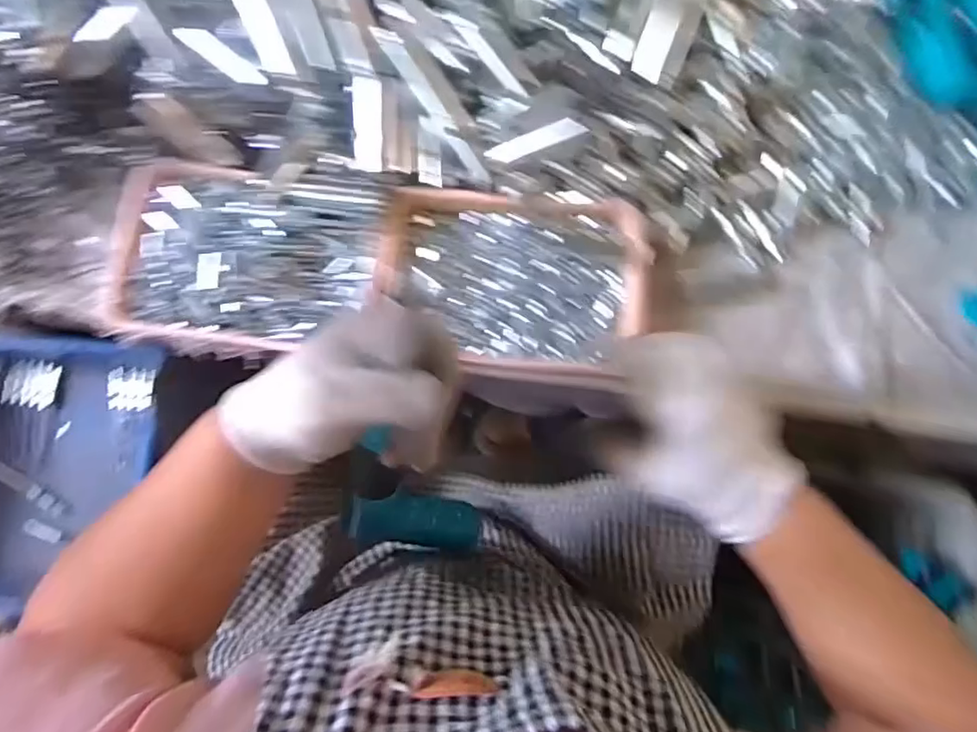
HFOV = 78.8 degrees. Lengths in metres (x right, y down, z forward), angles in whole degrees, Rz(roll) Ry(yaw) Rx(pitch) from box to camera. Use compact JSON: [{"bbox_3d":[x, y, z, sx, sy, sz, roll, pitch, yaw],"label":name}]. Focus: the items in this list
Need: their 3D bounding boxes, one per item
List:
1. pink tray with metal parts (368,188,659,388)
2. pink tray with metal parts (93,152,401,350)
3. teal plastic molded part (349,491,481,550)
[{"bbox_3d":[0.021,-0.065,0.476,0.210,0.034,0.143,8,82,-1],"label":"pink tray with metal parts"},{"bbox_3d":[-0.187,-0.087,0.461,0.202,0.038,0.141,4,82,-1],"label":"pink tray with metal parts"},{"bbox_3d":[-0.053,0.116,0.443,0.104,0.025,0.040,13,81,-26],"label":"teal plastic molded part"}]

